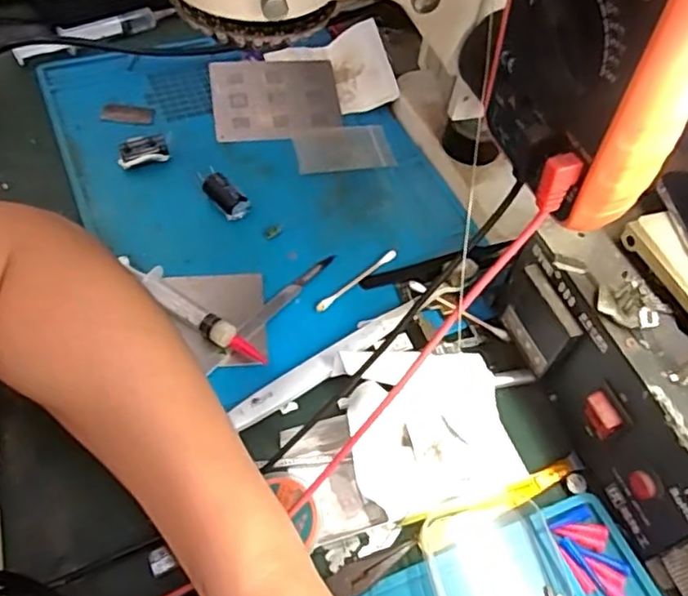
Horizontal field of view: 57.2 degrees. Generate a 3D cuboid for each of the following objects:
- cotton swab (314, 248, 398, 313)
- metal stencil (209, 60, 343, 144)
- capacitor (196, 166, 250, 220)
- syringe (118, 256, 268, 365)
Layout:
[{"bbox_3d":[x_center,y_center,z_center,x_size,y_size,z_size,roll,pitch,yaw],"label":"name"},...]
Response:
[{"bbox_3d":[0.009,-0.013,0.410,0.072,0.004,0.006,-36,65,-27],"label":"cotton swab"},{"bbox_3d":[-0.055,-0.160,0.509,0.099,0.004,0.083,-6,63,-10],"label":"metal stencil"},{"bbox_3d":[-0.083,-0.072,0.433,0.039,0.019,0.017,40,60,22],"label":"capacitor"},{"bbox_3d":[-0.090,0.009,0.370,0.101,0.019,0.017,35,59,19],"label":"syringe"}]

